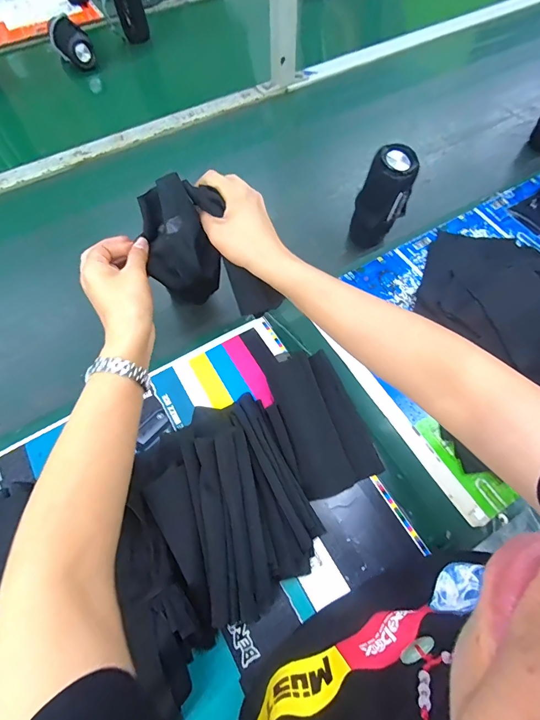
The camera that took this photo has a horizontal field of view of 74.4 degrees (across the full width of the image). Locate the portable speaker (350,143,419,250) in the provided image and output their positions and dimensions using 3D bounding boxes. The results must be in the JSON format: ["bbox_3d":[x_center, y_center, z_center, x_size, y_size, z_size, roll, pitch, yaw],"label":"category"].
[{"bbox_3d":[0.175,-0.244,0.549,0.059,0.145,0.060,0,63,1],"label":"portable speaker"}]

